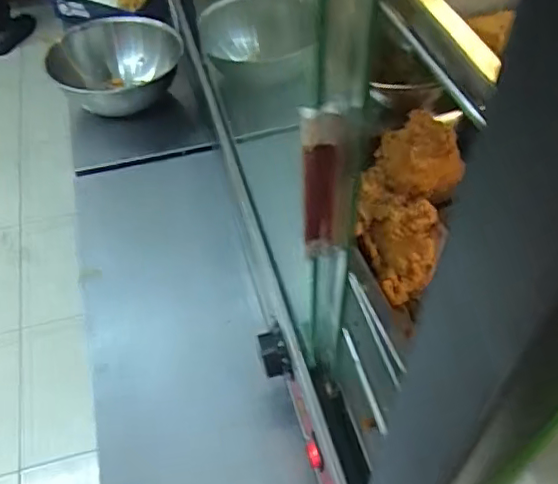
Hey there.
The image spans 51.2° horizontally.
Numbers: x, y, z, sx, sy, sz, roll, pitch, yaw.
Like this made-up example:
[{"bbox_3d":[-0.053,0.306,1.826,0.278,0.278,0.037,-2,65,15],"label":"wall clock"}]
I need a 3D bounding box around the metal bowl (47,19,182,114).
[{"bbox_3d":[-0.238,-0.248,0.845,0.180,0.081,0.193,-1,50,1],"label":"metal bowl"}]

